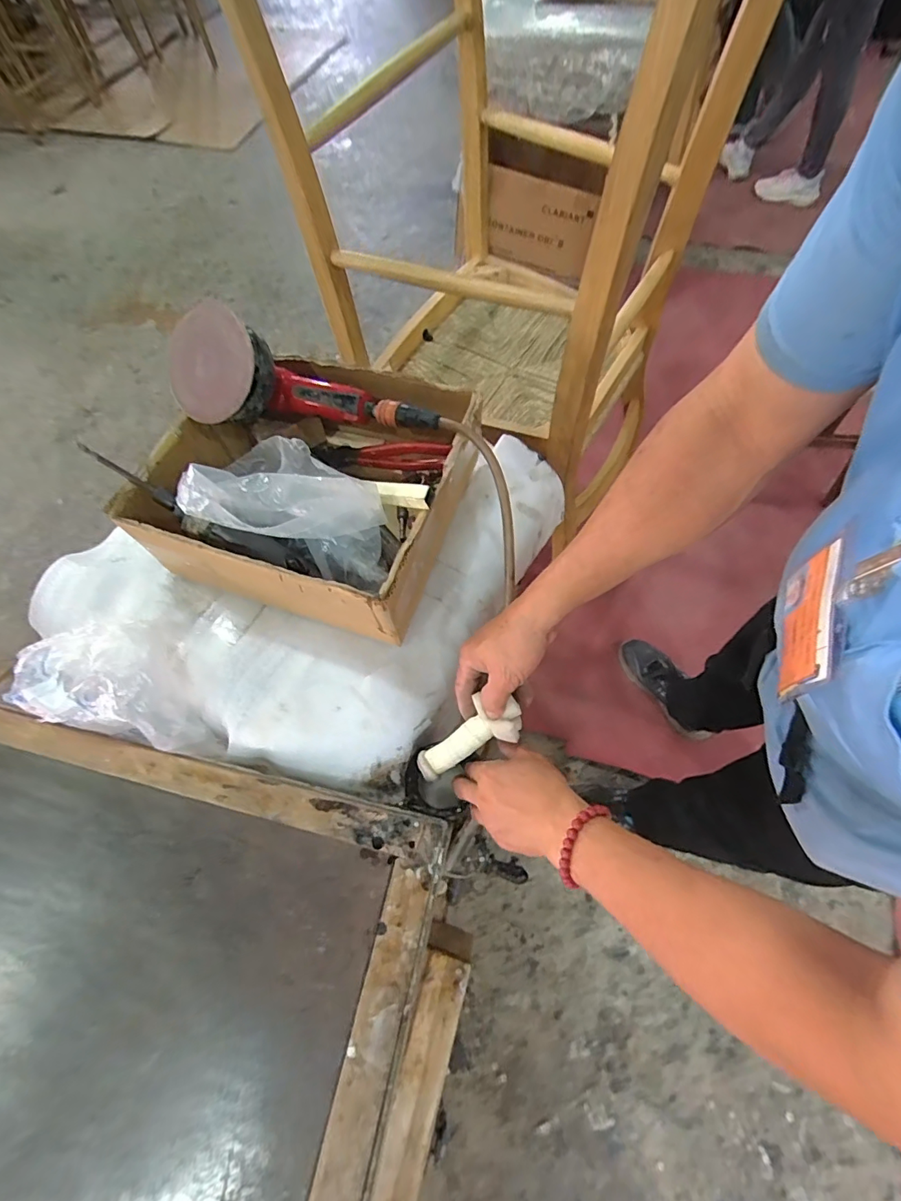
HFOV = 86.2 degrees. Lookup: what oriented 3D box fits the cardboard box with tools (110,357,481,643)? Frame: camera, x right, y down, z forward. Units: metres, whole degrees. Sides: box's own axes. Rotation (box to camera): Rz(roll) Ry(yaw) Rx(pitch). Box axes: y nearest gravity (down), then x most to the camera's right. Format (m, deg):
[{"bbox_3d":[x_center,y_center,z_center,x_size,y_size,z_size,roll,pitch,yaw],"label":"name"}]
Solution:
[{"bbox_3d":[-0.153,-0.140,0.544,0.309,0.143,0.289,17,64,11],"label":"cardboard box with tools"}]

